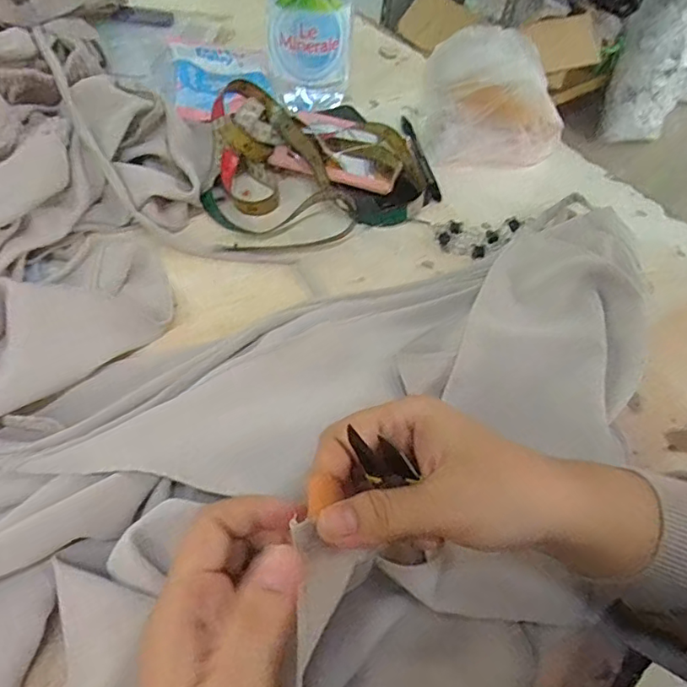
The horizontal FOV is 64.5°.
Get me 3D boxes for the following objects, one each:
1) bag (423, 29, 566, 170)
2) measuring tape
[{"bbox_3d":[0.153,-0.242,0.534,0.136,0.118,0.071,-2,54,-7],"label":"bag"},{"bbox_3d":[-0.023,-0.170,0.501,0.197,0.046,0.195,1,54,-5],"label":"measuring tape"}]

